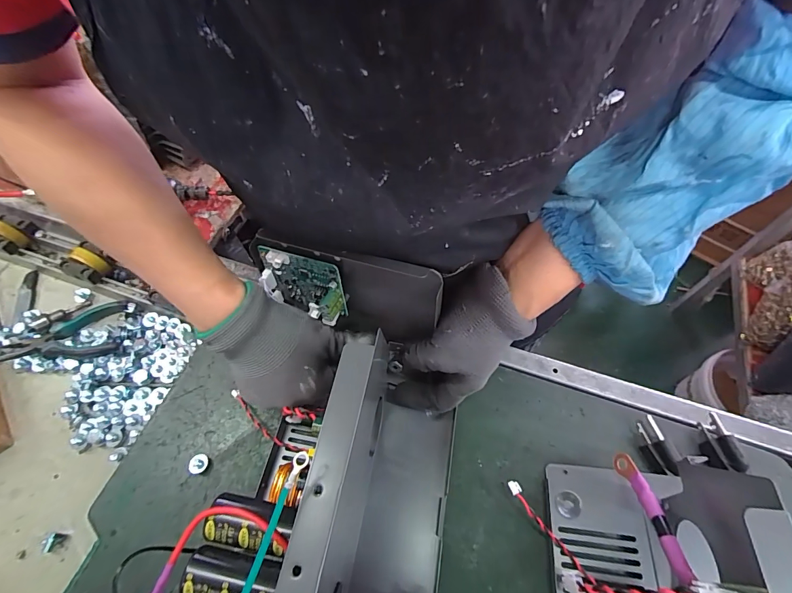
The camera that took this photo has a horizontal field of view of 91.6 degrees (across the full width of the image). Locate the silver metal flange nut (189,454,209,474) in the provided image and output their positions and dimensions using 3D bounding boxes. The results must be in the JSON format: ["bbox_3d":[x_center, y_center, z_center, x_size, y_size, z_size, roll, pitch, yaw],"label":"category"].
[{"bbox_3d":[-0.174,0.148,0.341,0.015,0.014,0.016,7,61,6],"label":"silver metal flange nut"}]

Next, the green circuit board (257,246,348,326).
[{"bbox_3d":[-0.075,-0.006,0.313,0.071,0.068,0.020,19,61,12],"label":"green circuit board"}]

